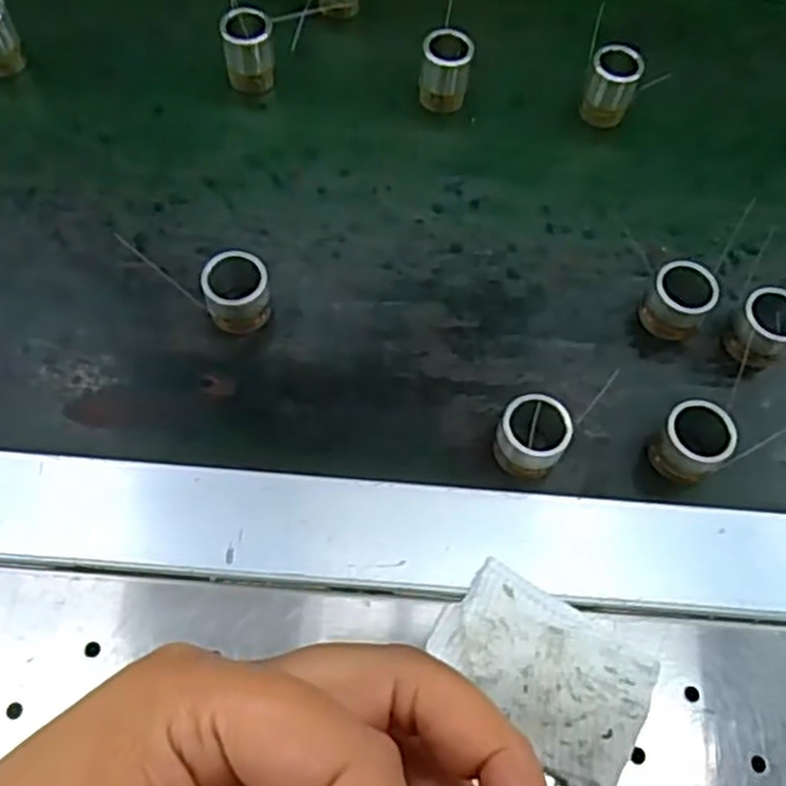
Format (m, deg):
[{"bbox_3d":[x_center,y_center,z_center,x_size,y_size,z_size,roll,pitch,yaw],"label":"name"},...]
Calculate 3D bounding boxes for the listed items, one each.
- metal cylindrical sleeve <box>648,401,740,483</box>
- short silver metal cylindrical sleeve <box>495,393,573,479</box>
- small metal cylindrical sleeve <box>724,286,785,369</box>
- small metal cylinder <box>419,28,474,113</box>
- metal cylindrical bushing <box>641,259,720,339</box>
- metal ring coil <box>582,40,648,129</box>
[{"bbox_3d":[0.110,0.019,0.284,0.025,0.026,0.023,2,63,-3],"label":"metal cylindrical sleeve"},{"bbox_3d":[0.050,0.016,0.281,0.025,0.024,0.026,2,63,-3],"label":"short silver metal cylindrical sleeve"},{"bbox_3d":[0.148,-0.025,0.308,0.026,0.025,0.024,2,63,-3],"label":"small metal cylindrical sleeve"},{"bbox_3d":[0.024,-0.149,0.358,0.022,0.035,0.017,-1,64,-4],"label":"small metal cylinder"},{"bbox_3d":[0.116,-0.037,0.312,0.023,0.025,0.022,2,63,-3],"label":"metal cylindrical bushing"},{"bbox_3d":[0.102,-0.145,0.359,0.022,0.034,0.017,30,65,11],"label":"metal ring coil"}]

